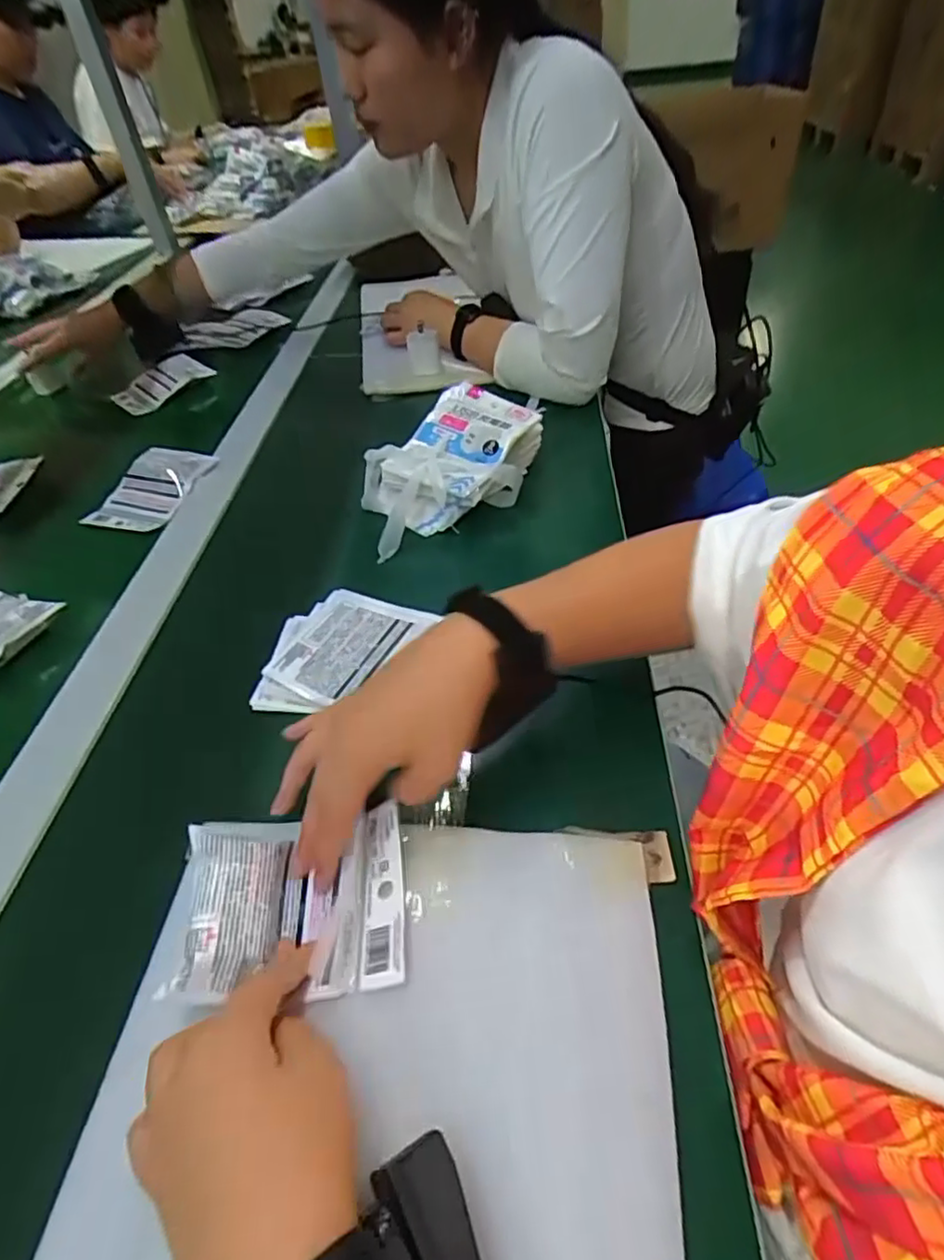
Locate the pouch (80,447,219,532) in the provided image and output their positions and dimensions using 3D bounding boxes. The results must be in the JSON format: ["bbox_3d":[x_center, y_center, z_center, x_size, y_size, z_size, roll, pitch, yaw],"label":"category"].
[{"bbox_3d":[-0.354,-0.157,0.695,0.102,0.032,0.116,10,48,15],"label":"pouch"}]

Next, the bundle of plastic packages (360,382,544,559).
[{"bbox_3d":[-0.025,-0.163,0.635,0.222,0.069,0.127,-36,53,-26],"label":"bundle of plastic packages"}]

